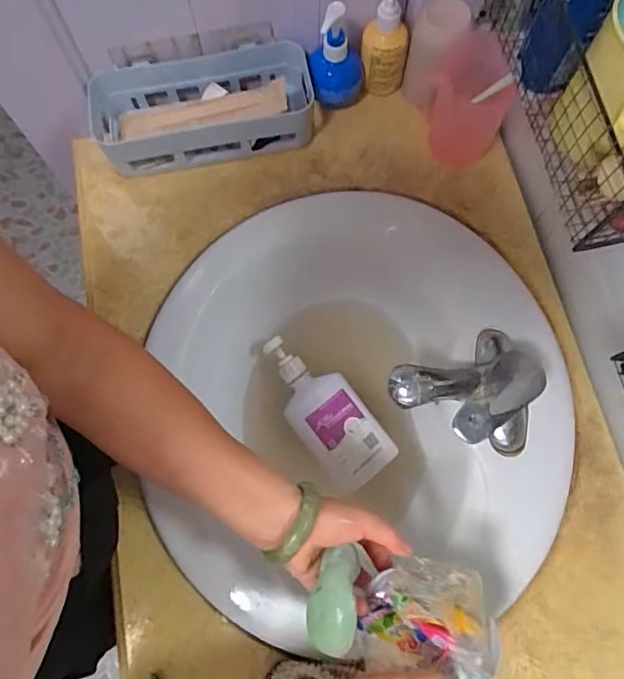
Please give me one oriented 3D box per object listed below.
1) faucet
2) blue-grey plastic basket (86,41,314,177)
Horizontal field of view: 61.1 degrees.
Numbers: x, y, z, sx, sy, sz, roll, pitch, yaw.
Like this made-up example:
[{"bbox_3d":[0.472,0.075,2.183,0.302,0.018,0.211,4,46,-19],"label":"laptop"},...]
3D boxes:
[{"bbox_3d":[0.143,0.047,0.527,0.134,0.086,0.121,1,73,0],"label":"faucet"},{"bbox_3d":[-0.129,-0.263,0.616,0.255,0.074,0.098,-10,73,-3],"label":"blue-grey plastic basket"}]

